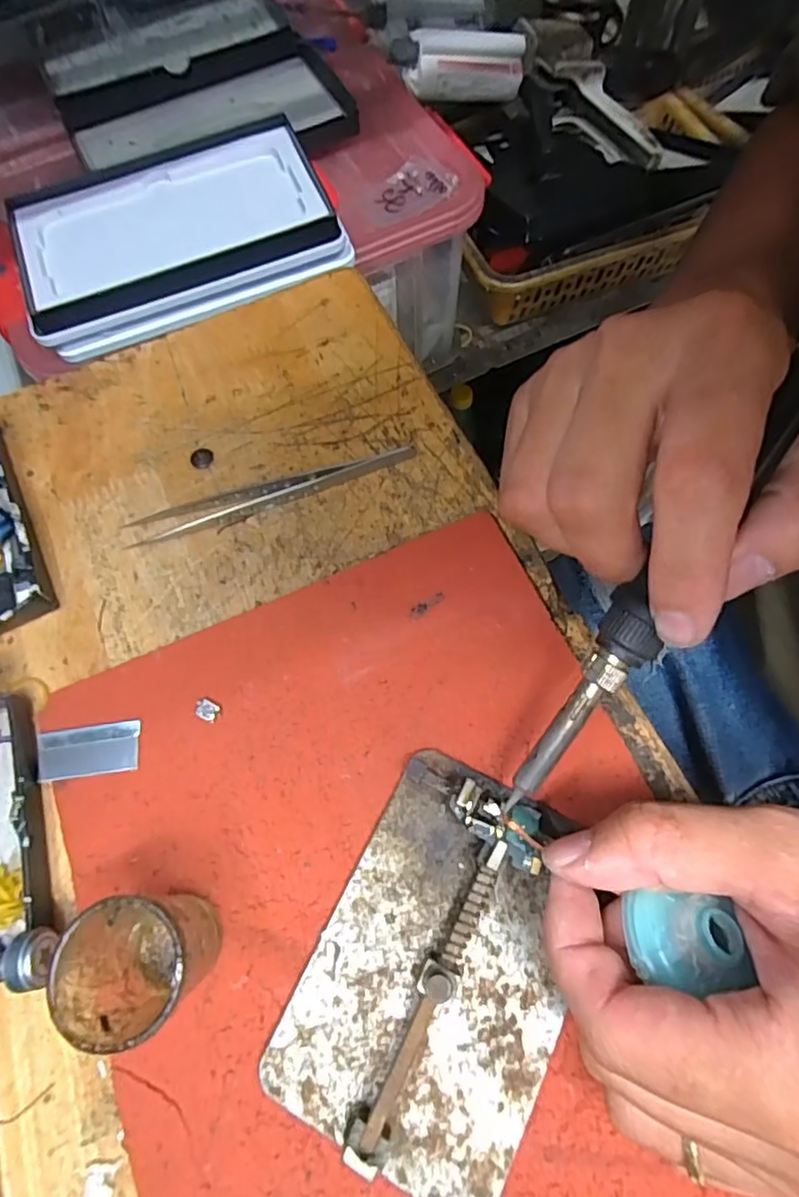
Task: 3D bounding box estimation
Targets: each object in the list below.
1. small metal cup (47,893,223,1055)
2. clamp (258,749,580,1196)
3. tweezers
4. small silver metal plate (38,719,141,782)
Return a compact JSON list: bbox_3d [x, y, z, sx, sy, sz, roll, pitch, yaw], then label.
[{"bbox_3d":[-0.077,0.110,0.178,0.037,0.052,0.035,0,69,1],"label":"small metal cup"},{"bbox_3d":[0.015,0.116,0.191,0.079,0.022,0.115,25,71,10],"label":"clamp"},{"bbox_3d":[-0.058,-0.050,0.269,0.131,0.010,0.014,-16,69,-5],"label":"tweezers"},{"bbox_3d":[-0.120,0.058,0.226,0.038,0.004,0.019,-7,69,-2],"label":"small silver metal plate"}]

